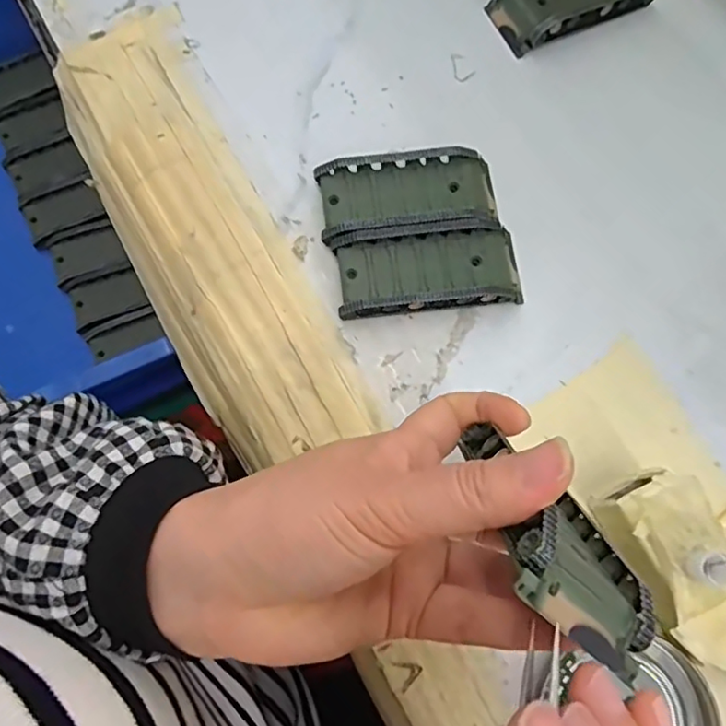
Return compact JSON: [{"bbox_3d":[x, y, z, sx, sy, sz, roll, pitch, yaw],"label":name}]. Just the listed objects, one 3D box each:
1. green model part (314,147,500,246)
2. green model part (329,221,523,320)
[{"bbox_3d":[0.025,-0.091,0.318,0.095,0.018,0.045,-6,74,-5],"label":"green model part"},{"bbox_3d":[0.035,-0.049,0.306,0.095,0.017,0.043,-5,74,-4],"label":"green model part"}]

